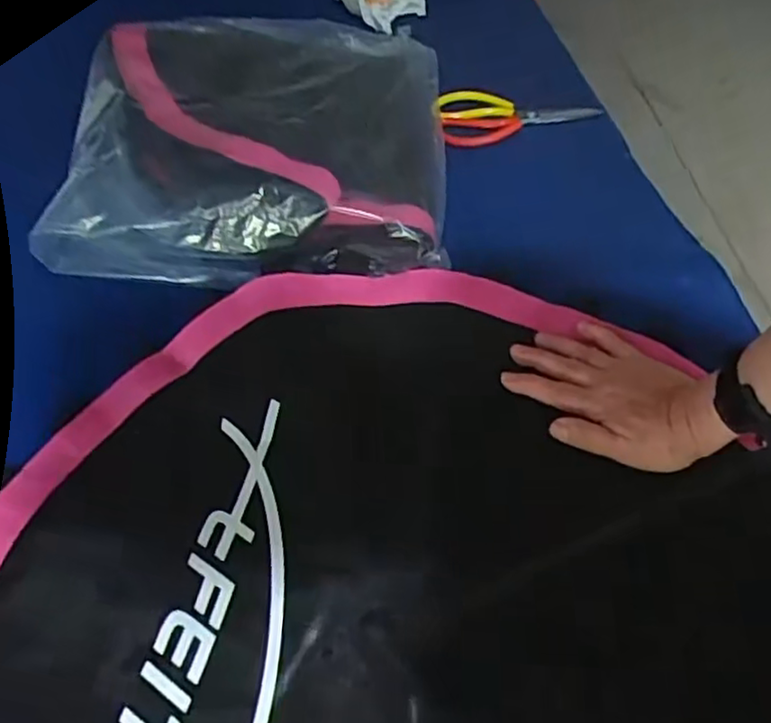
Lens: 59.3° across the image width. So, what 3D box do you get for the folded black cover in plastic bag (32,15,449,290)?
[{"bbox_3d":[-0.127,-0.255,0.747,0.378,0.132,0.401,1,53,2],"label":"folded black cover in plastic bag"}]

